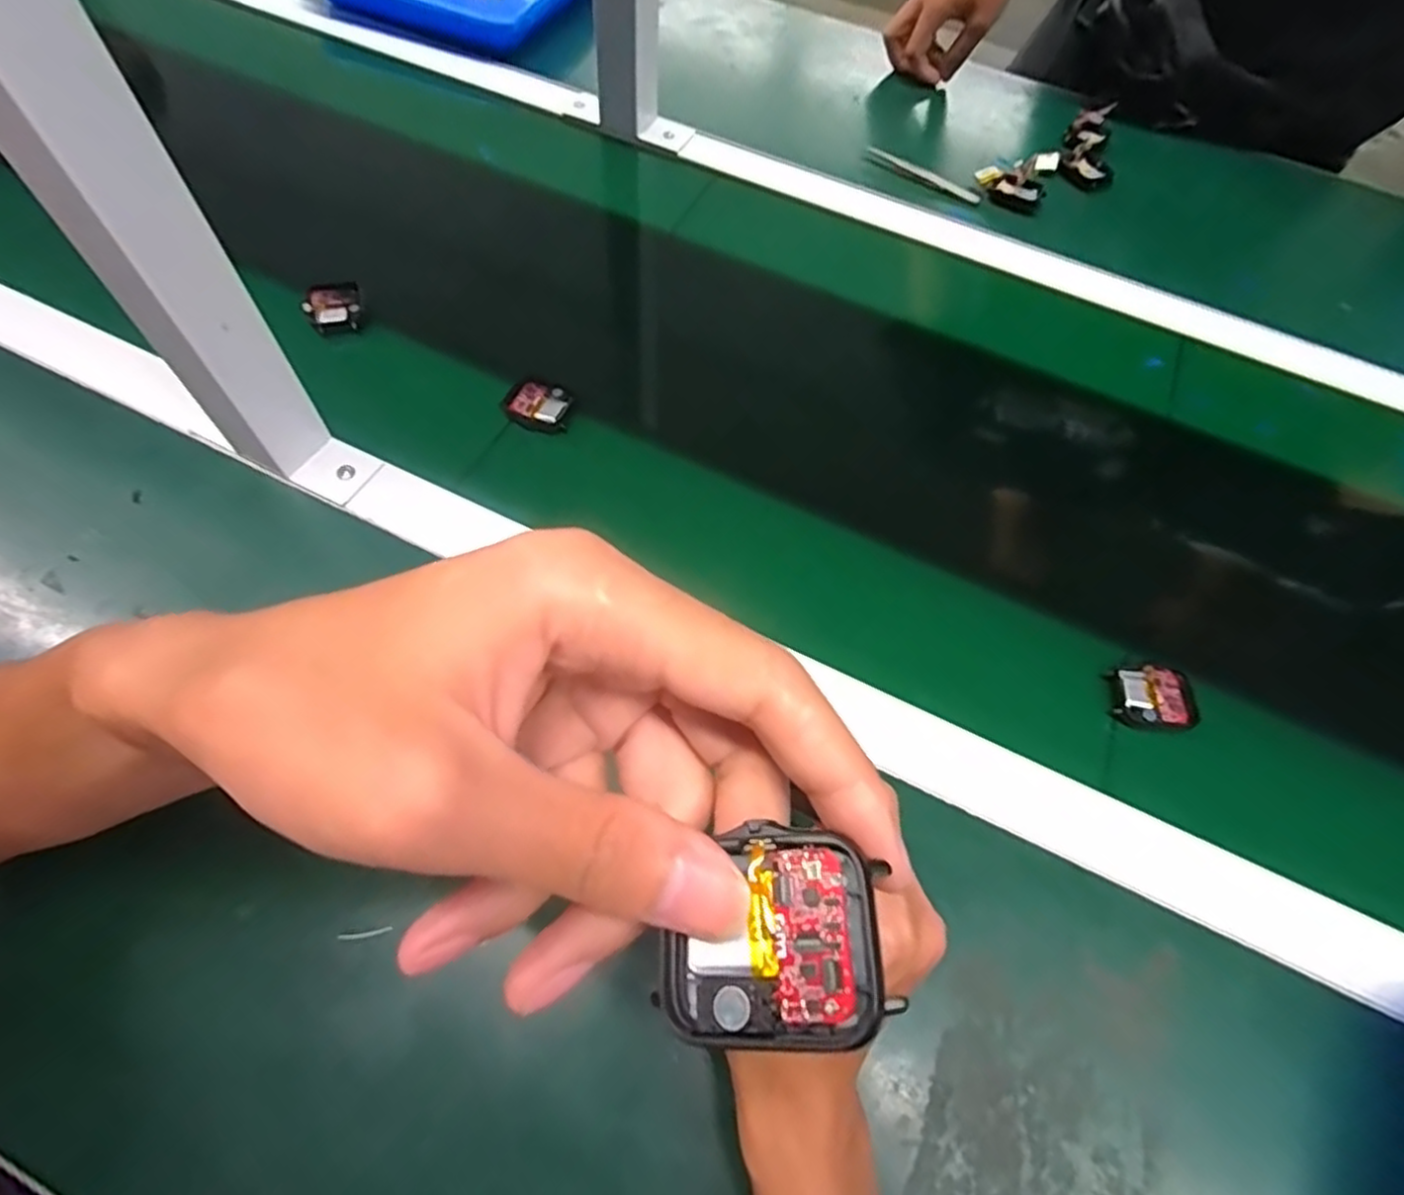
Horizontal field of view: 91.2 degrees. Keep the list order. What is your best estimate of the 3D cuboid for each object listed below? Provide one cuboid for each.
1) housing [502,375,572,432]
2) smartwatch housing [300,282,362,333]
[{"bbox_3d":[-0.107,-0.128,0.460,0.041,0.011,0.039,31,63,12],"label":"housing"},{"bbox_3d":[-0.263,-0.208,0.490,0.033,0.016,0.040,-11,62,-11],"label":"smartwatch housing"}]

